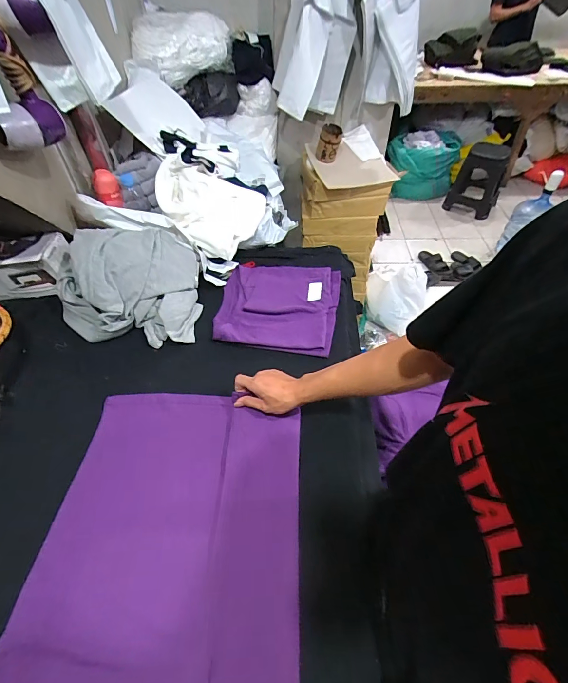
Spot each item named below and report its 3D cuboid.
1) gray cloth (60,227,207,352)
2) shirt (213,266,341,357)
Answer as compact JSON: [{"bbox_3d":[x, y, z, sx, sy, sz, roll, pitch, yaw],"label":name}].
[{"bbox_3d":[-0.373,-0.157,0.862,0.322,0.161,0.288,0,49,1],"label":"gray cloth"},{"bbox_3d":[-0.015,-0.096,0.873,0.289,0.037,0.270,7,50,7],"label":"shirt"}]

